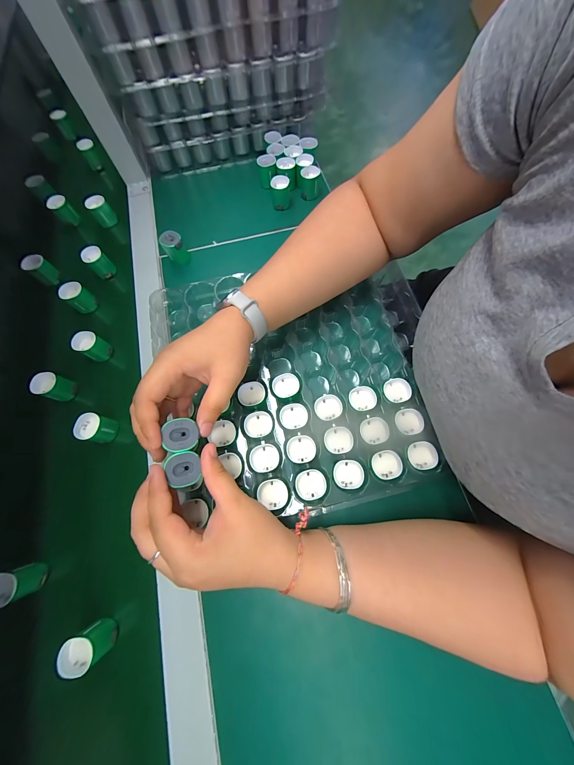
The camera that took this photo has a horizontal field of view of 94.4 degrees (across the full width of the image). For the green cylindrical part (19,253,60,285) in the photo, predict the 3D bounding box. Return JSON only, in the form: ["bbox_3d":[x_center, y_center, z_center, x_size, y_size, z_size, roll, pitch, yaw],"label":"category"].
[{"bbox_3d":[-0.367,-0.168,0.397,0.030,0.034,0.029,0,70,1],"label":"green cylindrical part"}]

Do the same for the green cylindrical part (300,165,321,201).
[{"bbox_3d":[0.036,-0.322,0.430,0.030,0.033,0.032,0,70,1],"label":"green cylindrical part"}]

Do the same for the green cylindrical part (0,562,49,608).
[{"bbox_3d":[-0.268,0.200,0.263,0.027,0.036,0.028,-10,70,-2],"label":"green cylindrical part"}]

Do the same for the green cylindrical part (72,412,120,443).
[{"bbox_3d":[-0.227,0.056,0.320,0.027,0.044,0.031,5,70,3],"label":"green cylindrical part"}]

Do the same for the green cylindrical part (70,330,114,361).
[{"bbox_3d":[-0.257,-0.048,0.352,0.030,0.035,0.029,0,70,1],"label":"green cylindrical part"}]

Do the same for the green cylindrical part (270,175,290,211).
[{"bbox_3d":[-0.011,-0.301,0.423,0.029,0.035,0.030,-5,70,-1],"label":"green cylindrical part"}]

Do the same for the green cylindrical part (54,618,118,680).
[{"bbox_3d":[-0.185,0.246,0.247,0.031,0.034,0.030,0,70,1],"label":"green cylindrical part"}]

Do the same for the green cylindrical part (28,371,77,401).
[{"bbox_3d":[-0.293,0.005,0.335,0.026,0.038,0.029,9,70,4],"label":"green cylindrical part"}]

